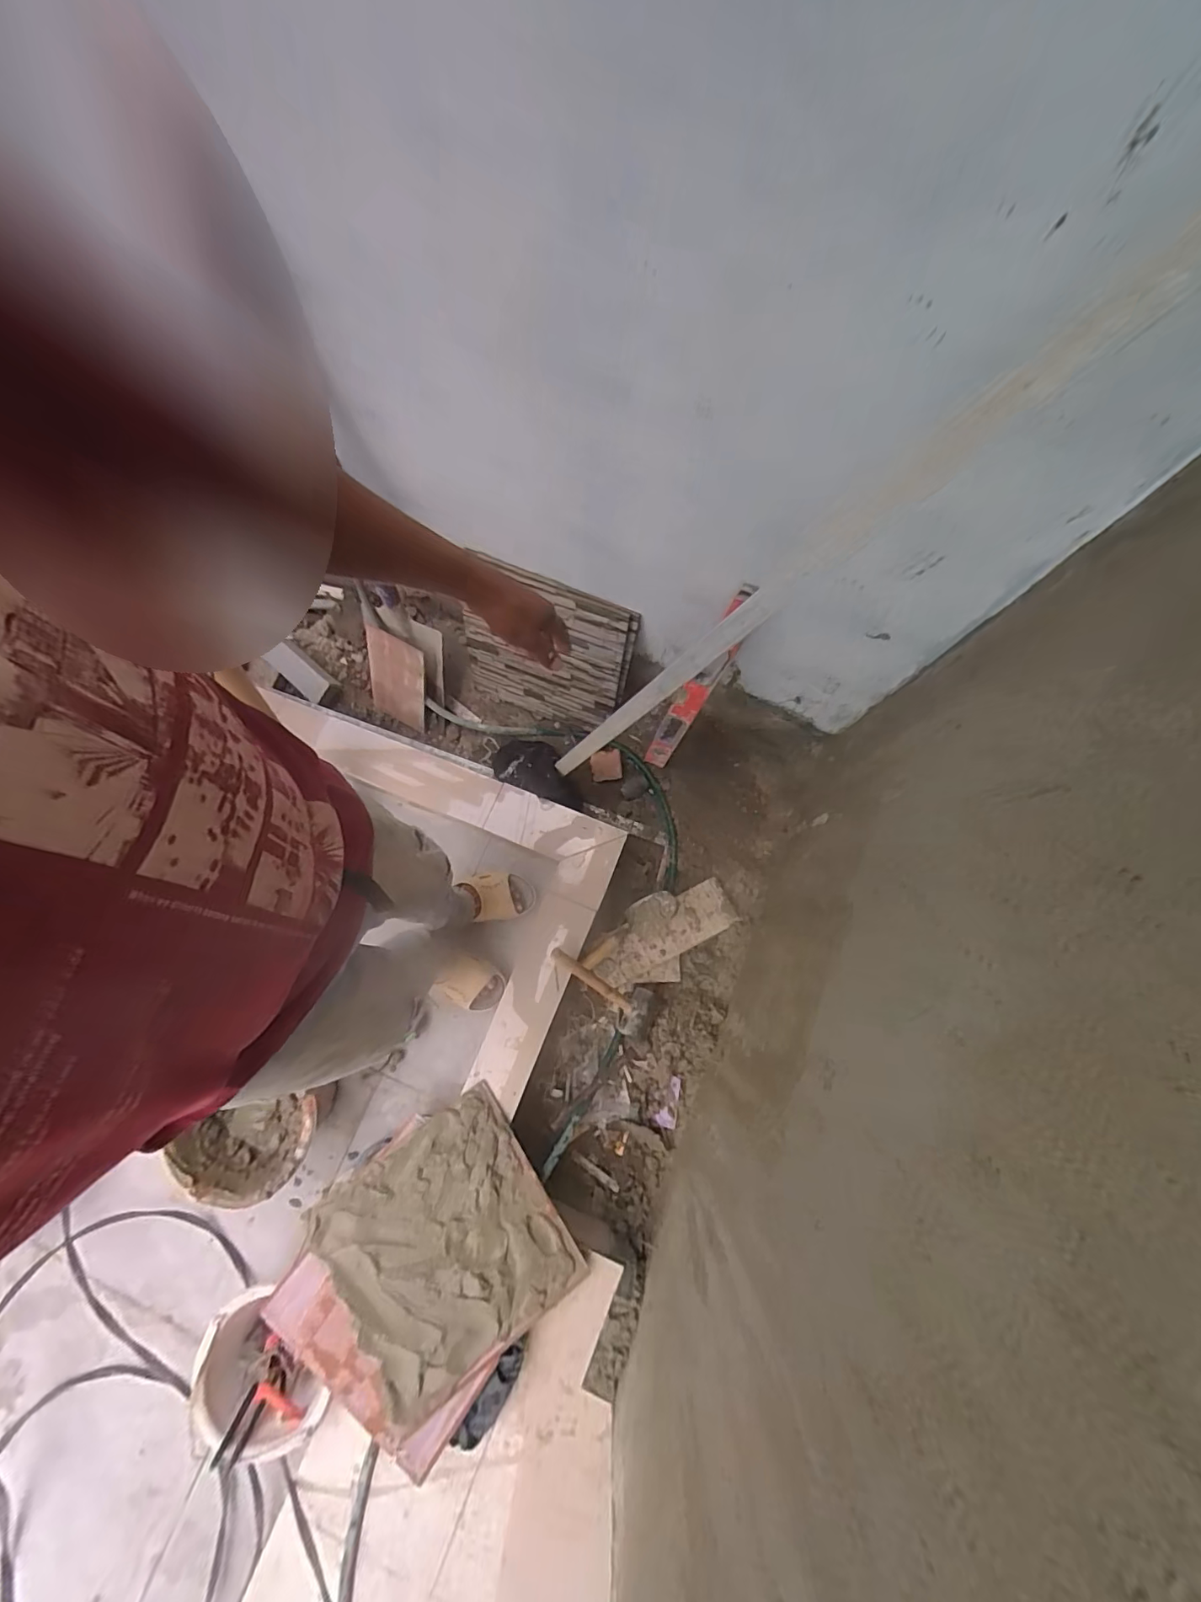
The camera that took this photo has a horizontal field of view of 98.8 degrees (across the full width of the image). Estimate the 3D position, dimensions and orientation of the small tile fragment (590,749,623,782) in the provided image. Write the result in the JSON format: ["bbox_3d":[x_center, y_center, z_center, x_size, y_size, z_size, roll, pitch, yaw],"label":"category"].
[{"bbox_3d":[0.015,-0.092,1.344,0.080,0.012,0.077,-7,95,-2],"label":"small tile fragment"}]

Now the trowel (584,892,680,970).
[{"bbox_3d":[0.068,0.308,1.228,0.262,0.049,0.086,-36,79,-6],"label":"trowel"}]

